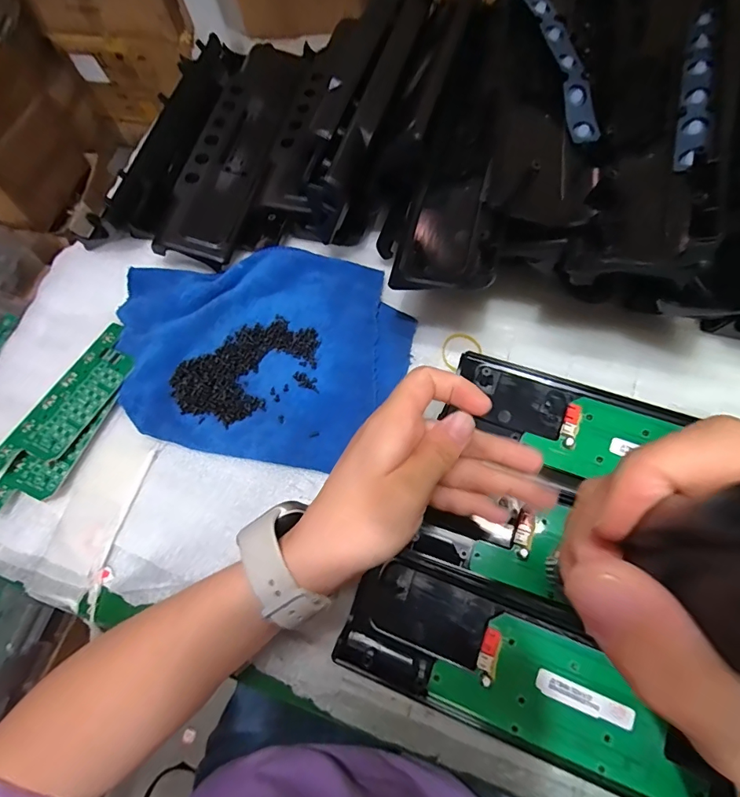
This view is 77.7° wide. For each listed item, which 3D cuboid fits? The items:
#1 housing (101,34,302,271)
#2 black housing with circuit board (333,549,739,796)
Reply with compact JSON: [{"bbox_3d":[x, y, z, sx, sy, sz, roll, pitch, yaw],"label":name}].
[{"bbox_3d":[-0.151,-0.237,0.427,0.145,0.041,0.249,12,70,13],"label":"housing"},{"bbox_3d":[0.090,0.157,0.253,0.210,0.027,0.081,21,72,15],"label":"black housing with circuit board"}]

